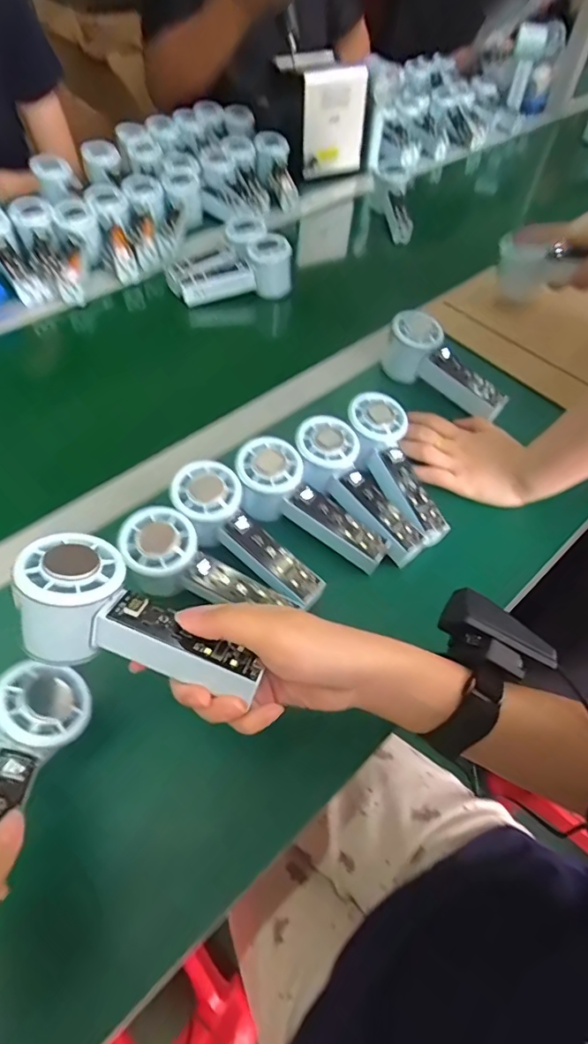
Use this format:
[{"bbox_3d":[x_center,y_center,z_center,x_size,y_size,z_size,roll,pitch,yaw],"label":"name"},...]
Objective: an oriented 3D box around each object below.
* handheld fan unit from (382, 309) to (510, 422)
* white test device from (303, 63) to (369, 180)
[{"bbox_3d":[0.169,-0.171,0.565,0.155,0.067,0.052,42,62,7],"label":"handheld fan unit"},{"bbox_3d":[0.071,-0.681,0.836,0.122,0.157,0.020,-24,65,-16],"label":"white test device"}]

